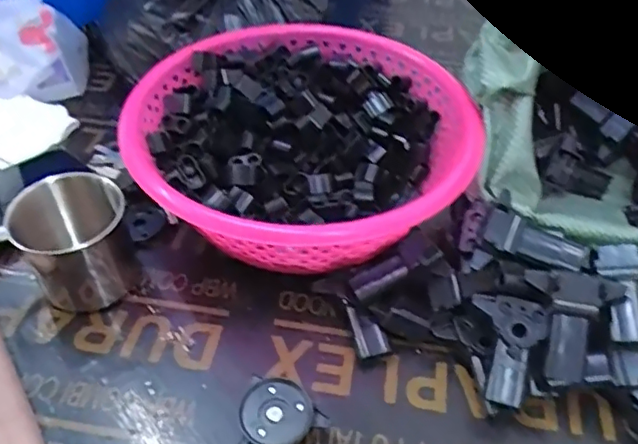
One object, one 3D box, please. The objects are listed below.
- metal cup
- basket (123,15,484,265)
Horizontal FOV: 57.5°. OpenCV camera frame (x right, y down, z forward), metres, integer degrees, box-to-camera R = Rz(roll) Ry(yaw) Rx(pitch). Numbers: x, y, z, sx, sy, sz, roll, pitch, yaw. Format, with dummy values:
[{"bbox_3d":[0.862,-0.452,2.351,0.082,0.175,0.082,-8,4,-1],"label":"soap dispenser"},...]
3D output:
[{"bbox_3d":[-0.172,0.015,0.415,0.072,0.082,0.068,1,45,-1],"label":"metal cup"},{"bbox_3d":[-0.008,-0.052,0.476,0.256,0.098,0.254,36,54,29],"label":"basket"}]

